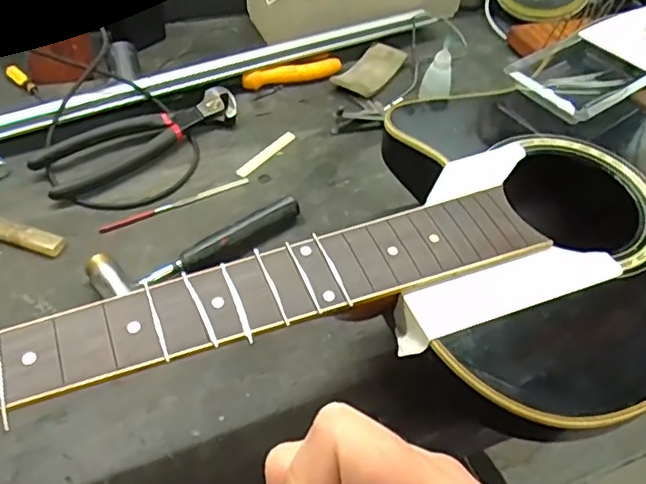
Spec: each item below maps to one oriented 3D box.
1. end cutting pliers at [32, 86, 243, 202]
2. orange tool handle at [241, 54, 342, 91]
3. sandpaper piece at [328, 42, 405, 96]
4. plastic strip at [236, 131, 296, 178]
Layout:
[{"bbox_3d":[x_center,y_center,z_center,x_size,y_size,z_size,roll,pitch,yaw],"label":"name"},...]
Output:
[{"bbox_3d":[-0.177,-0.103,0.579,0.198,0.023,0.055,-31,59,-28],"label":"end cutting pliers"},{"bbox_3d":[-0.035,-0.194,0.679,0.118,0.017,0.030,-19,54,-21],"label":"orange tool handle"},{"bbox_3d":[0.058,-0.199,0.697,0.054,0.015,0.106,29,52,18],"label":"sandpaper piece"},{"bbox_3d":[-0.055,-0.089,0.593,0.012,0.004,0.081,33,54,21],"label":"plastic strip"}]

